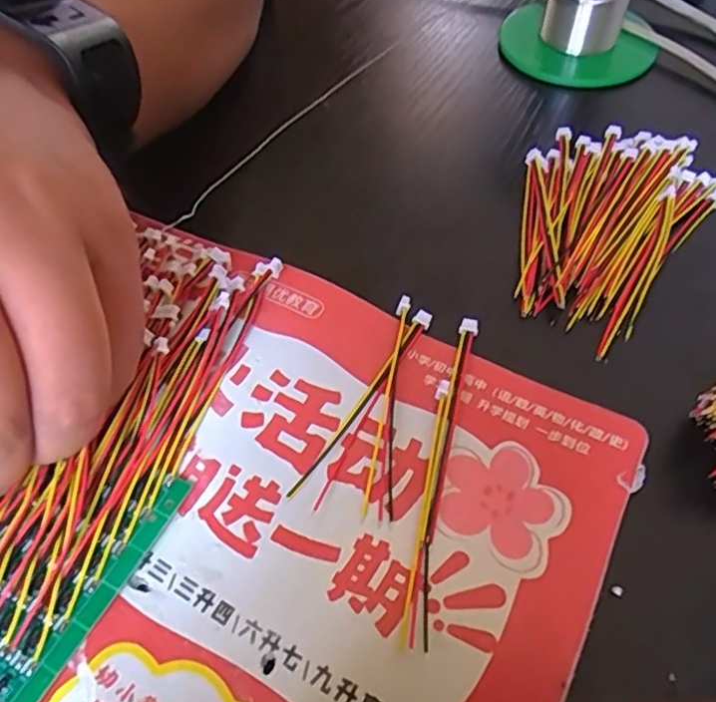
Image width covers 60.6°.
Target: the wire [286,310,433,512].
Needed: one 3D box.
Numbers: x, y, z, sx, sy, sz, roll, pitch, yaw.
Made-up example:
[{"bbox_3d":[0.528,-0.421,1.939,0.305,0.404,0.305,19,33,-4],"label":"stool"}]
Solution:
[{"bbox_3d":[0.002,0.014,0.177,0.009,0.005,0.071,22,59,19],"label":"wire"}]

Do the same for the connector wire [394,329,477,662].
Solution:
[{"bbox_3d":[0.023,0.028,0.164,0.007,0.005,0.097,9,56,11],"label":"connector wire"}]

